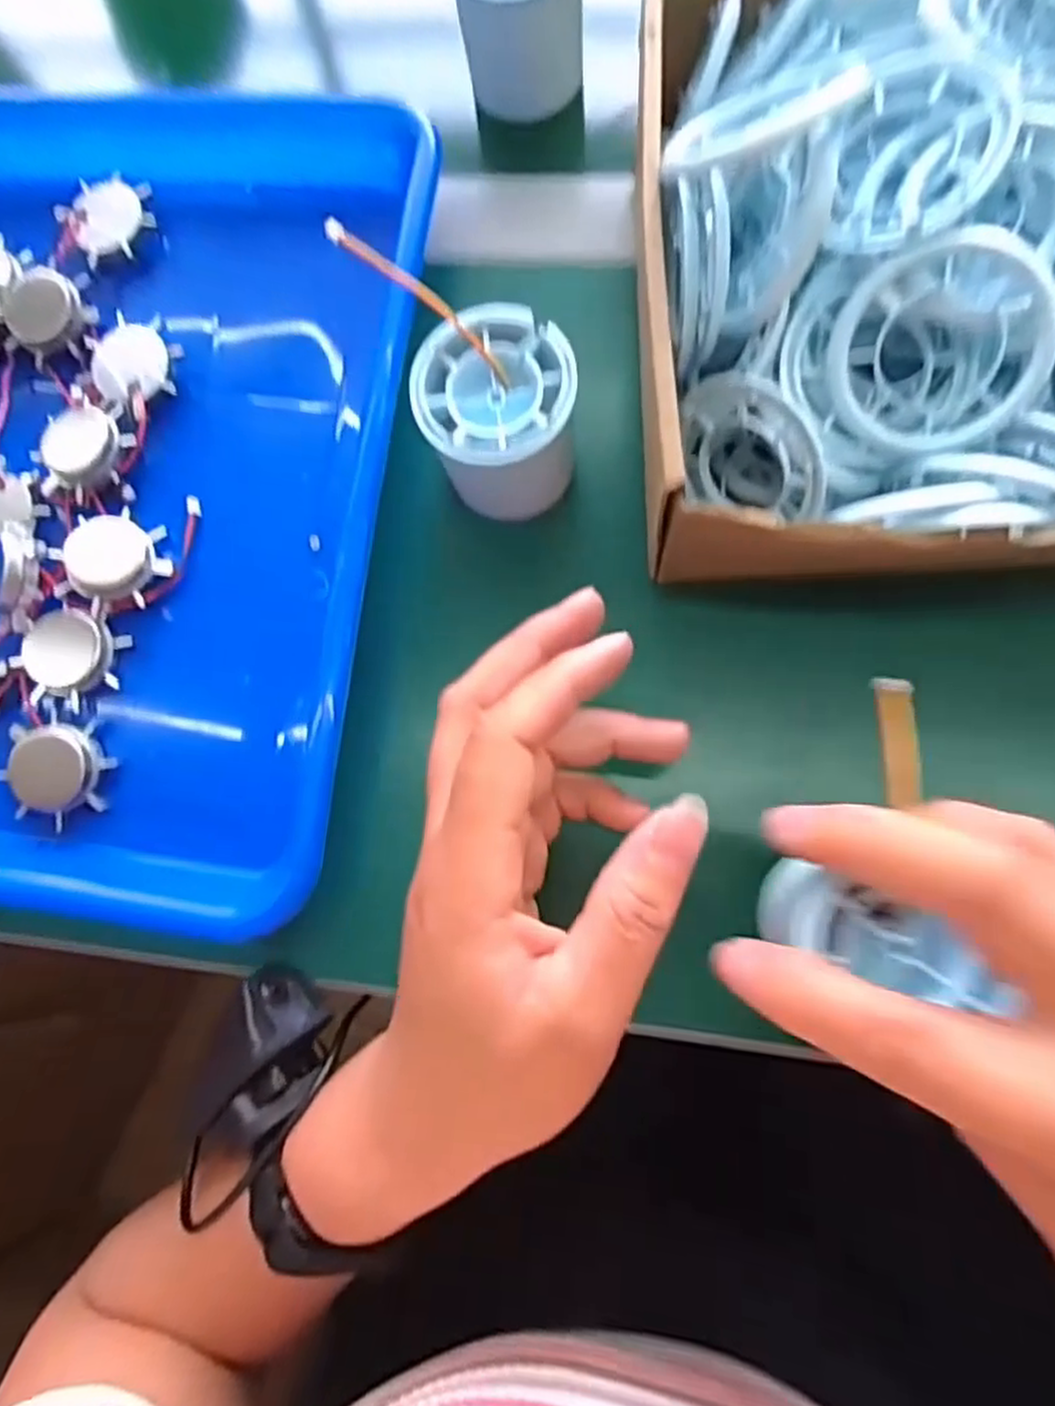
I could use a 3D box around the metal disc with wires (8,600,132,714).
[{"bbox_3d":[-0.176,-0.020,0.280,0.035,0.011,0.041,16,81,8],"label":"metal disc with wires"}]

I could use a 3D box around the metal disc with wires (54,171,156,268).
[{"bbox_3d":[-0.184,-0.211,0.313,0.041,0.007,0.041,-1,79,5],"label":"metal disc with wires"}]

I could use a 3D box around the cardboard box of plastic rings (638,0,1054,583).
[{"bbox_3d":[0.133,-0.140,0.228,0.197,0.074,0.216,-1,79,5],"label":"cardboard box of plastic rings"}]

